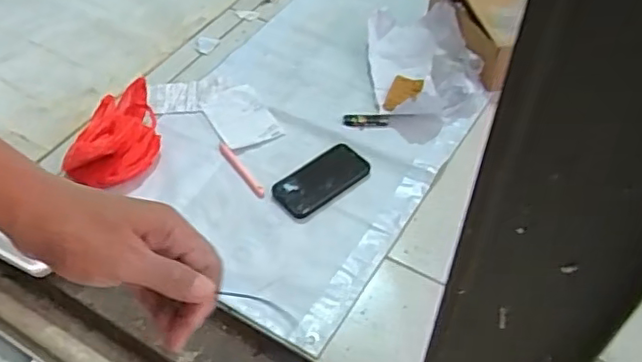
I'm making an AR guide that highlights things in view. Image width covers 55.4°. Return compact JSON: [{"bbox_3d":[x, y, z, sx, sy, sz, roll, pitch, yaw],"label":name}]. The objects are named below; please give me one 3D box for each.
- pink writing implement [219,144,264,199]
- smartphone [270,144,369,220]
[{"bbox_3d":[-0.133,-0.019,1.015,0.019,0.009,0.133,-29,54,-21],"label":"pink writing implement"},{"bbox_3d":[0.004,-0.002,0.996,0.157,0.011,0.086,-31,55,-23],"label":"smartphone"}]

